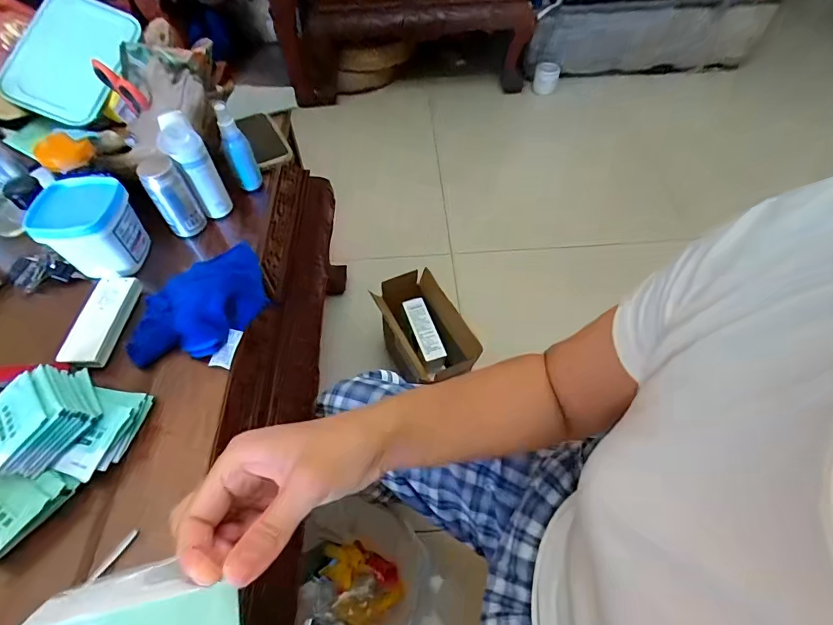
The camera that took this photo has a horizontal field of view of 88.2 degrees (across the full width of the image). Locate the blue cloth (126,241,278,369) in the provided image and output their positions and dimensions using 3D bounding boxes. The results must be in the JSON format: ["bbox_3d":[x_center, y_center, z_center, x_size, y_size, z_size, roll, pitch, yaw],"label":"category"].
[{"bbox_3d":[-0.267,-0.011,0.524,0.177,0.049,0.134,-30,60,-18],"label":"blue cloth"}]

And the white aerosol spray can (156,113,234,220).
[{"bbox_3d":[-0.291,-0.186,0.570,0.044,0.153,0.034,-25,58,-15],"label":"white aerosol spray can"}]

